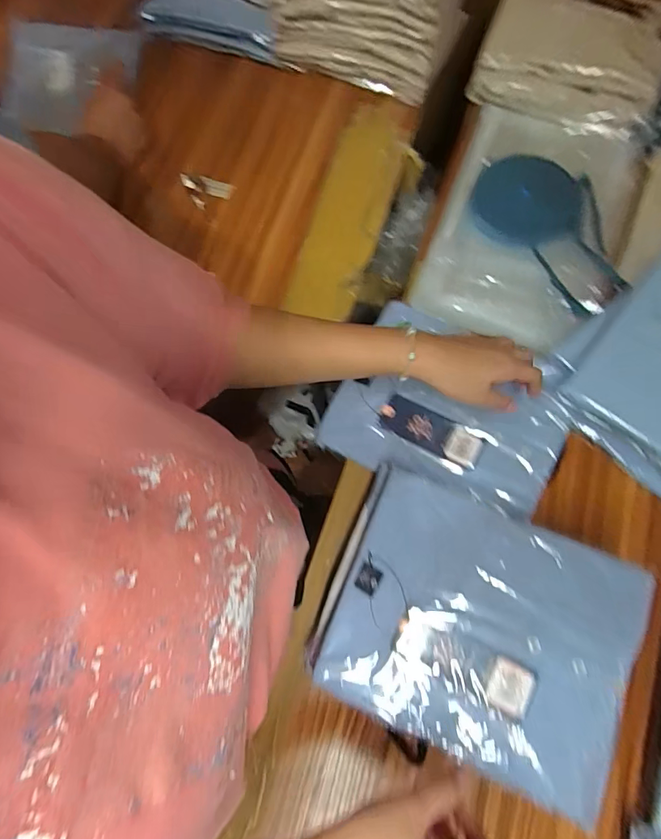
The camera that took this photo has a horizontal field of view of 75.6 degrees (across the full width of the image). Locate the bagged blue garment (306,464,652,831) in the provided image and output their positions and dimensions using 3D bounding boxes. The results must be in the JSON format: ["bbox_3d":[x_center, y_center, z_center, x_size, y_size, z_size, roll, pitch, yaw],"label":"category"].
[{"bbox_3d":[0.130,0.188,0.393,0.253,0.045,0.213,23,75,9],"label":"bagged blue garment"}]

